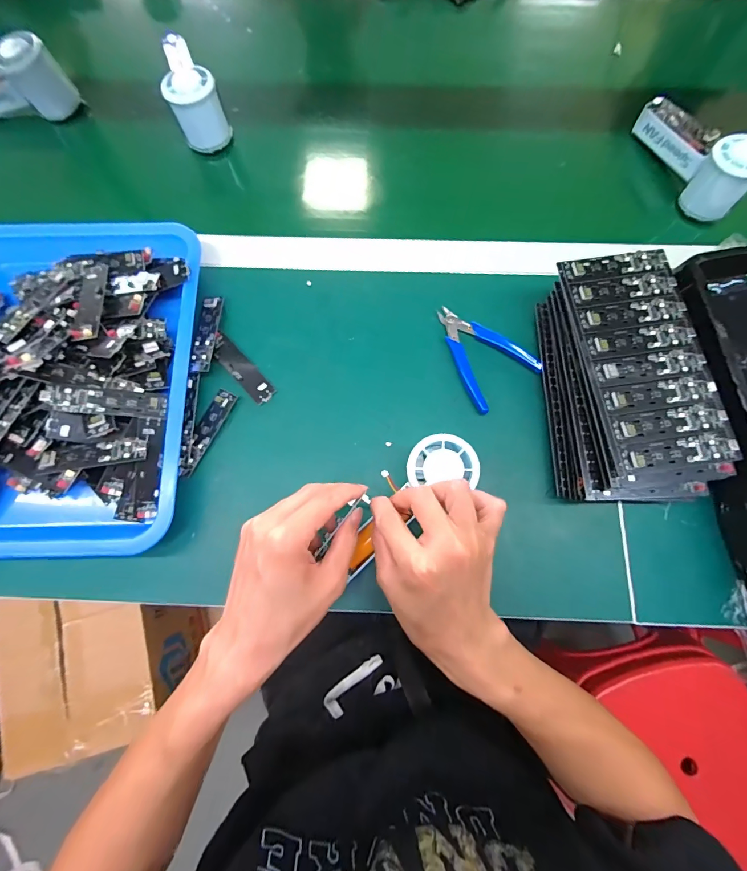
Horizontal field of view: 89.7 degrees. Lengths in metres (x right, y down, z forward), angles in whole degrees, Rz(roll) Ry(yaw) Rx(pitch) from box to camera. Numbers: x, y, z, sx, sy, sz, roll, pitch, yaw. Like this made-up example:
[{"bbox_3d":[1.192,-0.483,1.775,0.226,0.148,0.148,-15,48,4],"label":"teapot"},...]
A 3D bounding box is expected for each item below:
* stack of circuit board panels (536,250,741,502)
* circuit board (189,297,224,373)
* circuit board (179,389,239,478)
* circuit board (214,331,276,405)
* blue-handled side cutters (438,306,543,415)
[{"bbox_3d":[0.227,-0.050,0.347,0.117,0.066,0.214,-1,76,0],"label":"stack of circuit board panels"},{"bbox_3d":[-0.171,-0.105,0.384,0.020,0.007,0.085,5,71,-5],"label":"circuit board"},{"bbox_3d":[-0.165,-0.003,0.367,0.021,0.006,0.090,25,78,7],"label":"circuit board"},{"bbox_3d":[-0.136,-0.069,0.382,0.084,0.007,0.023,44,81,10],"label":"circuit board"},{"bbox_3d":[0.107,-0.088,0.383,0.076,0.009,0.111,-34,78,-7],"label":"blue-handled side cutters"}]

